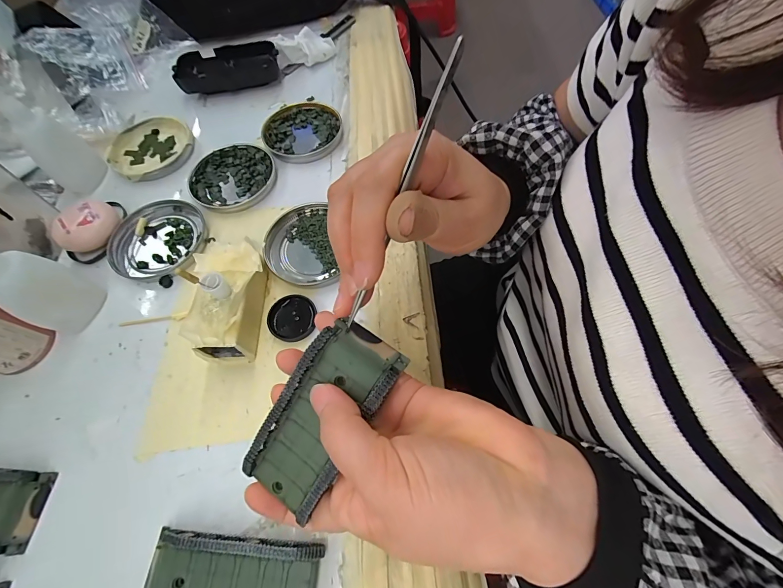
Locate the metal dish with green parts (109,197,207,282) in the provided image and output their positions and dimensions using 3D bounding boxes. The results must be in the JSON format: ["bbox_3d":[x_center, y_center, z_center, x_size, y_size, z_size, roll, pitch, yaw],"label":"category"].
[{"bbox_3d":[-0.201,-0.047,0.296,0.074,0.008,0.078,-2,64,3],"label":"metal dish with green parts"}]

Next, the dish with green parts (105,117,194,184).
[{"bbox_3d":[-0.241,-0.146,0.348,0.077,0.012,0.077,-2,64,3],"label":"dish with green parts"}]

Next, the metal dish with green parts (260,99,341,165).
[{"bbox_3d":[-0.090,-0.165,0.348,0.077,0.009,0.081,-2,64,3],"label":"metal dish with green parts"}]

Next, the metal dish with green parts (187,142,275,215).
[{"bbox_3d":[-0.149,-0.110,0.324,0.077,0.008,0.077,-2,64,3],"label":"metal dish with green parts"}]

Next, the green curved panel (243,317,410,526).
[{"bbox_3d":[-0.036,0.061,0.170,0.042,0.019,0.095,35,95,19],"label":"green curved panel"}]

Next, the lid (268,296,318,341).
[{"bbox_3d":[-0.074,0.018,0.257,0.034,0.006,0.034,-2,64,3],"label":"lid"}]

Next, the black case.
[{"bbox_3d":[-0.184,-0.255,0.390,0.109,0.026,0.041,-14,64,-3],"label":"black case"}]

